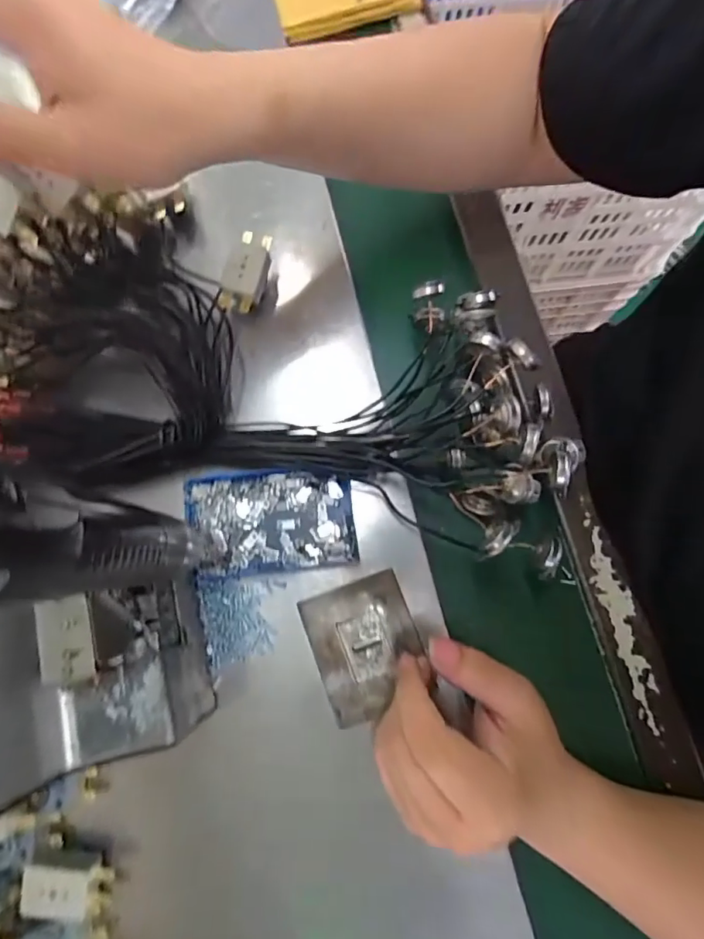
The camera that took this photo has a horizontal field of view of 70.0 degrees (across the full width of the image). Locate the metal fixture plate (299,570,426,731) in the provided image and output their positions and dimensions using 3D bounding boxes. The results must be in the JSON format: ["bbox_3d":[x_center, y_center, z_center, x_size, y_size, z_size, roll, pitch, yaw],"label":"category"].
[{"bbox_3d":[0.009,0.109,0.311,0.064,0.013,0.077,-21,78,-4],"label":"metal fixture plate"}]

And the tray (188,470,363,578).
[{"bbox_3d":[-0.055,0.034,0.344,0.111,0.008,0.069,-6,77,-1],"label":"tray"}]

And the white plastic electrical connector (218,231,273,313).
[{"bbox_3d":[-0.077,-0.141,0.365,0.025,0.015,0.058,23,93,6],"label":"white plastic electrical connector"}]

